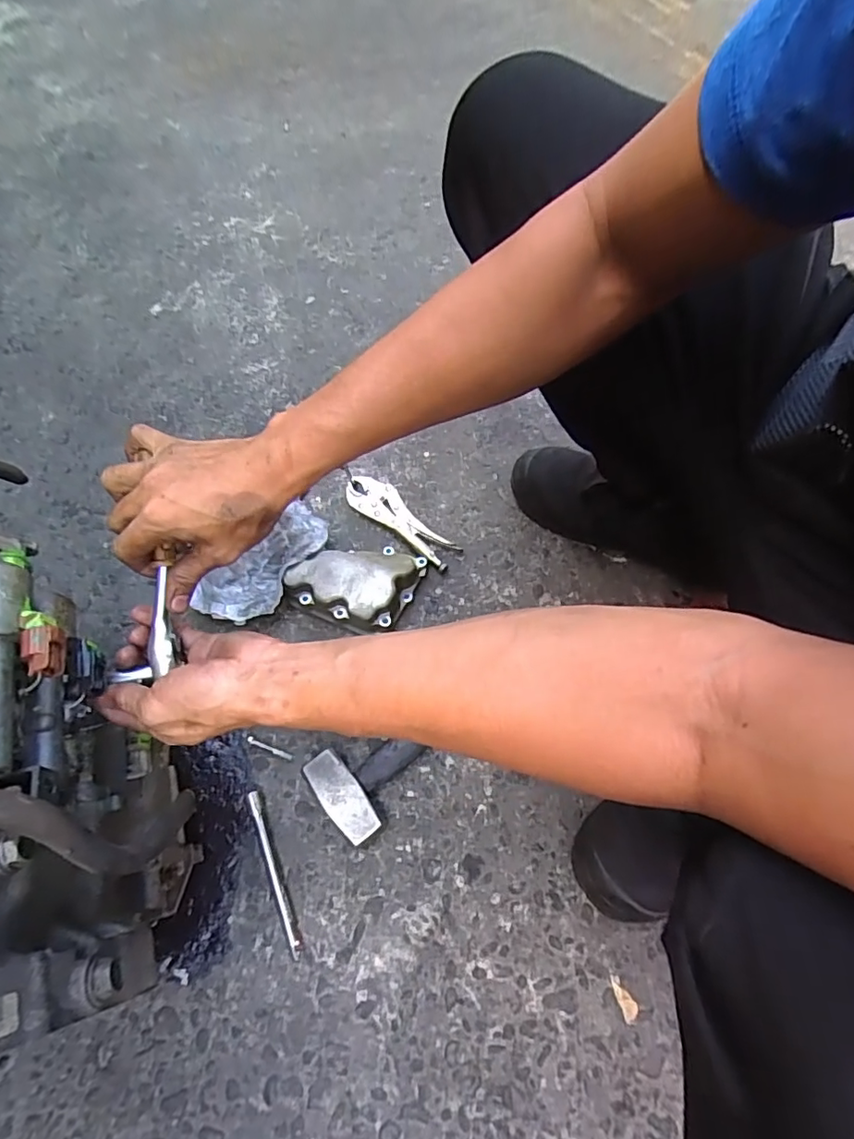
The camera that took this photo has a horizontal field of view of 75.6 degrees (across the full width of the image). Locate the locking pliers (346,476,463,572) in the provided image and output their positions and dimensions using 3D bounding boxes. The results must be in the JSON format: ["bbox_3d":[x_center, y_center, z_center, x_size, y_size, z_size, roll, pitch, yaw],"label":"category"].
[{"bbox_3d":[-0.032,-0.065,0.699,0.166,0.023,0.051,34,70,18],"label":"locking pliers"}]

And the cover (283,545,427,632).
[{"bbox_3d":[-0.082,0.010,0.646,0.128,0.055,0.112,23,67,13],"label":"cover"}]

